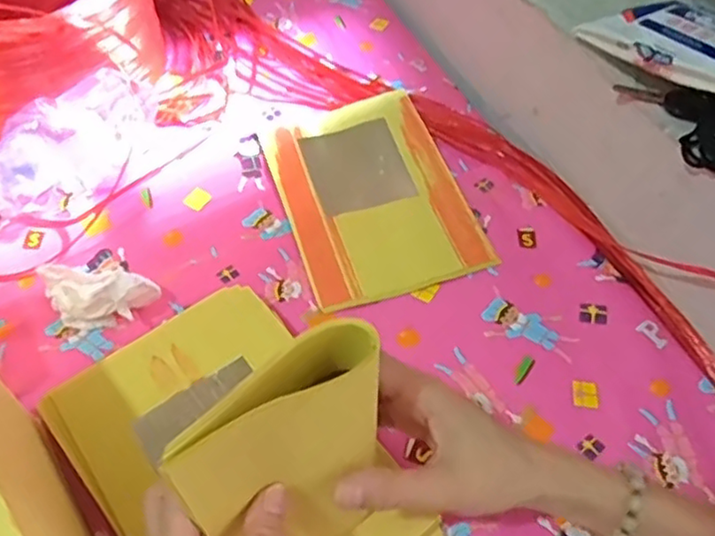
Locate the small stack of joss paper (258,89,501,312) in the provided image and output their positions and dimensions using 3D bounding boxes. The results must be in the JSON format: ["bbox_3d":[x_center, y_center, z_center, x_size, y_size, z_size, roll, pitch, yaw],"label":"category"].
[{"bbox_3d":[0.013,-0.072,0.611,0.161,0.011,0.223,-15,54,-12],"label":"small stack of joss paper"}]

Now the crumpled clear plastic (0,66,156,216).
[{"bbox_3d":[-0.266,-0.118,0.614,0.180,0.065,0.100,-29,58,-21],"label":"crumpled clear plastic"}]

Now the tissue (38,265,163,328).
[{"bbox_3d":[-0.207,0.017,0.527,0.082,0.040,0.063,31,58,22],"label":"tissue"}]

